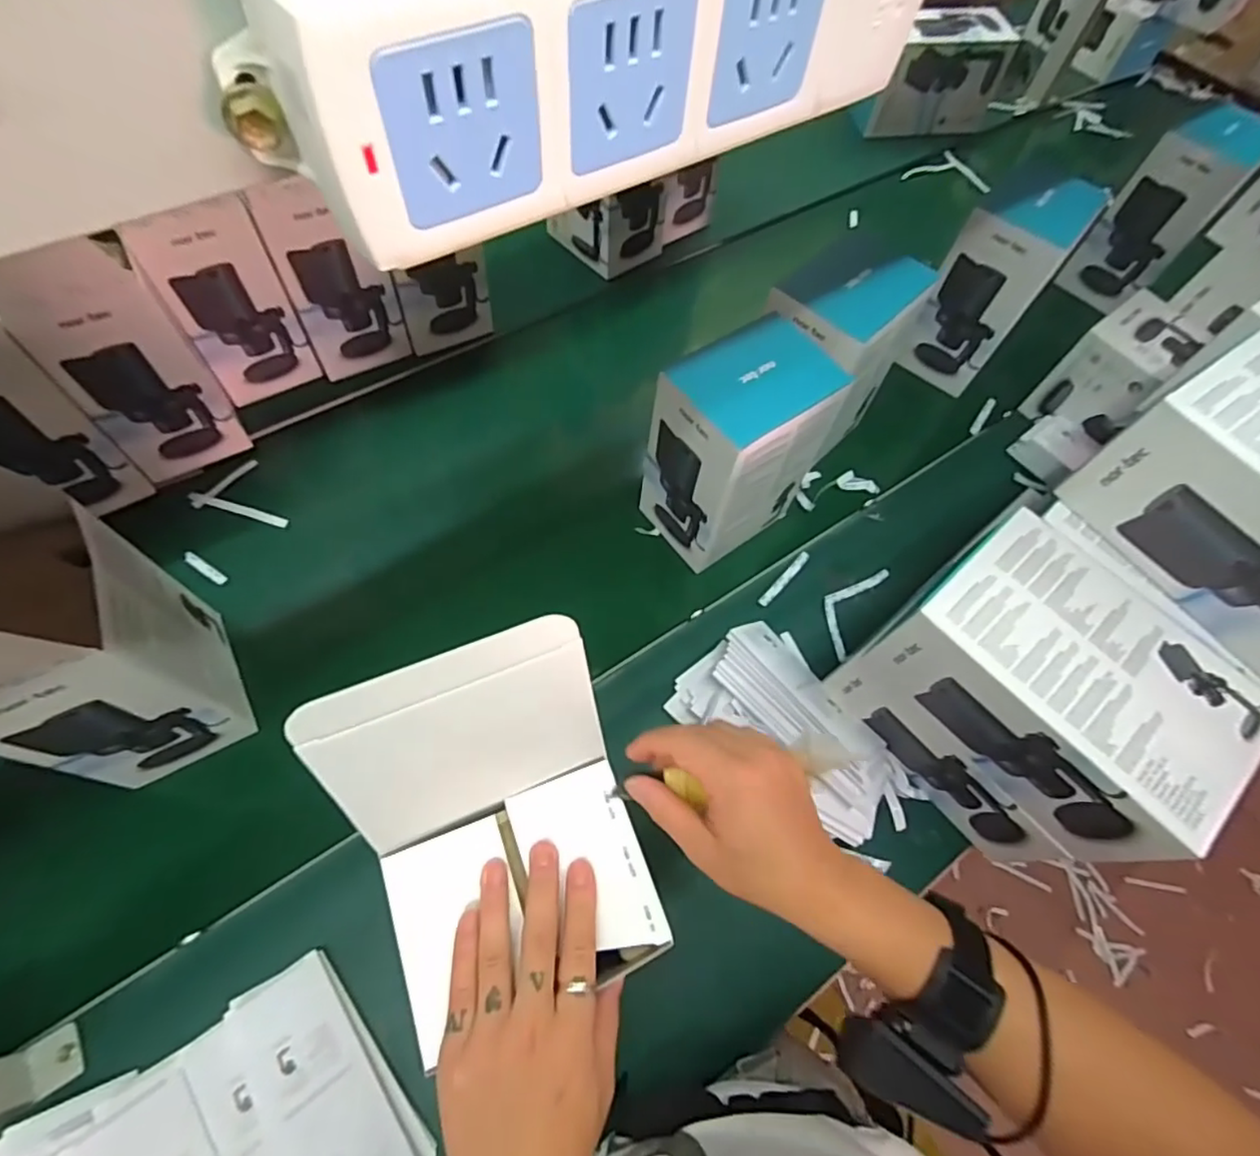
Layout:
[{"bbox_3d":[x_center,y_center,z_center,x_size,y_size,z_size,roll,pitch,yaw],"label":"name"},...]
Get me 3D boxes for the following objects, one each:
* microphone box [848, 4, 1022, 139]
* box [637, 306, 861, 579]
[{"bbox_3d":[0.539,-0.895,1.112,0.258,0.168,0.108,-3,63,-5],"label":"microphone box"},{"bbox_3d":[0.113,-0.136,0.672,0.154,0.230,0.114,-34,70,-18],"label":"box"}]

